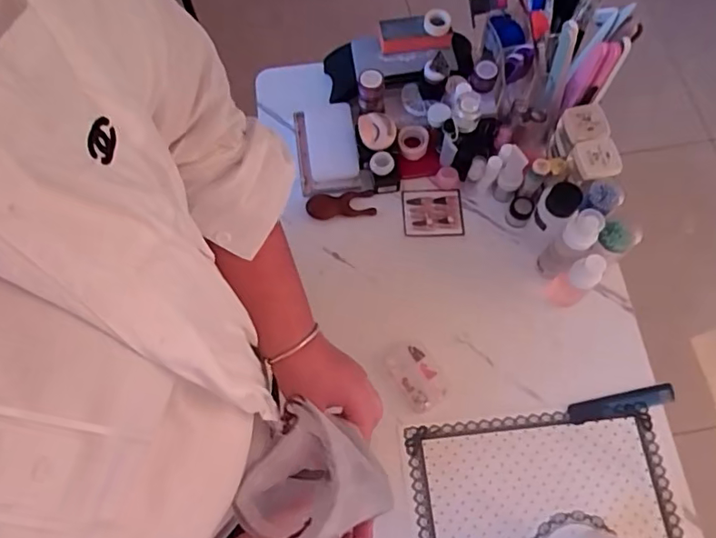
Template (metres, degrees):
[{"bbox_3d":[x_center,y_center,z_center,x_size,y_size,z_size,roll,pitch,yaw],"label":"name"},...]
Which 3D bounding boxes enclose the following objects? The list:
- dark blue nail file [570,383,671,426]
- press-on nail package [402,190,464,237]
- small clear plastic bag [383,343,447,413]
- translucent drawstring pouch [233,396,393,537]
[{"bbox_3d":[0.309,0.160,0.635,0.123,0.007,0.028,-10,70,-3],"label":"dark blue nail file"},{"bbox_3d":[0.101,-0.073,0.725,0.079,0.009,0.065,-1,70,1],"label":"press-on nail package"},{"bbox_3d":[0.070,0.128,0.647,0.054,0.008,0.082,-30,72,-10],"label":"small clear plastic bag"},{"bbox_3d":[-0.032,0.185,0.453,0.106,0.108,0.099,27,72,11],"label":"translucent drawstring pouch"}]

